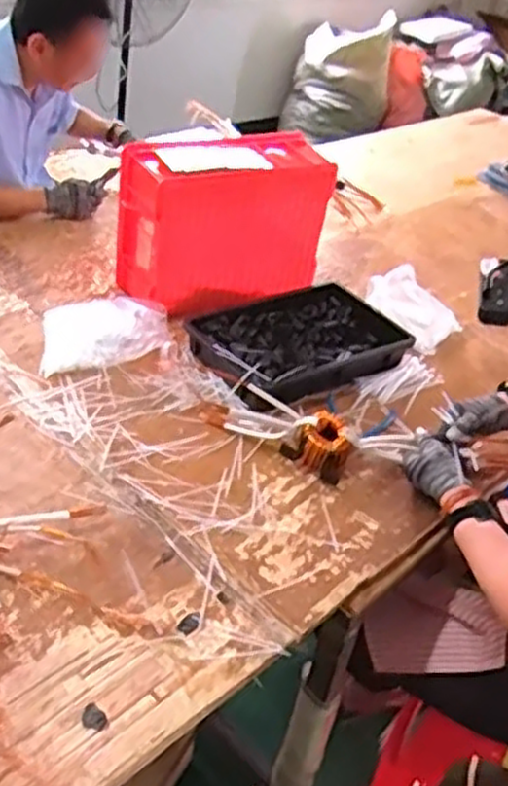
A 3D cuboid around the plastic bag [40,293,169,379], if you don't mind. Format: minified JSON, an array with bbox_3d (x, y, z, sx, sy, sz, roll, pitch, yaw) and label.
[{"bbox_3d":[-0.267,-0.122,1.367,0.216,0.068,0.197,-2,38,-15],"label":"plastic bag"}]

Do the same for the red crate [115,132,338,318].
[{"bbox_3d":[-0.047,-0.323,1.490,0.406,0.293,0.167,-13,41,-27],"label":"red crate"}]

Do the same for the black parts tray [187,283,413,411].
[{"bbox_3d":[0.087,-0.096,1.420,0.405,0.054,0.266,-16,43,-30],"label":"black parts tray"}]

